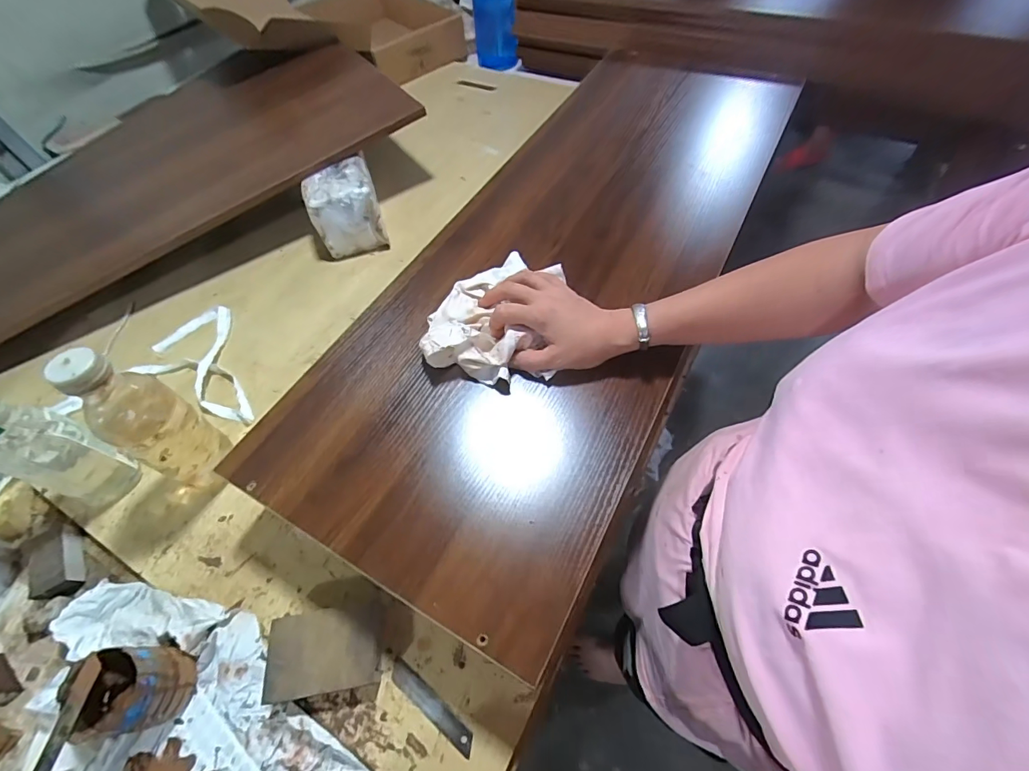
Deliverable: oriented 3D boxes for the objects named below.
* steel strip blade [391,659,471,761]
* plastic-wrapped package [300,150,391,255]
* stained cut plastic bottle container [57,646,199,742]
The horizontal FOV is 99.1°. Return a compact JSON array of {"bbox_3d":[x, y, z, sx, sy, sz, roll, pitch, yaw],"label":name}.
[{"bbox_3d":[-0.076,0.291,0.401,0.098,0.004,0.018,31,65,20],"label":"steel strip blade"},{"bbox_3d":[-0.274,-0.289,0.719,0.107,0.105,0.105,-19,60,-8],"label":"plastic-wrapped package"},{"bbox_3d":[-0.344,0.274,0.397,0.067,0.072,0.062,-10,59,-3],"label":"stained cut plastic bottle container"}]

